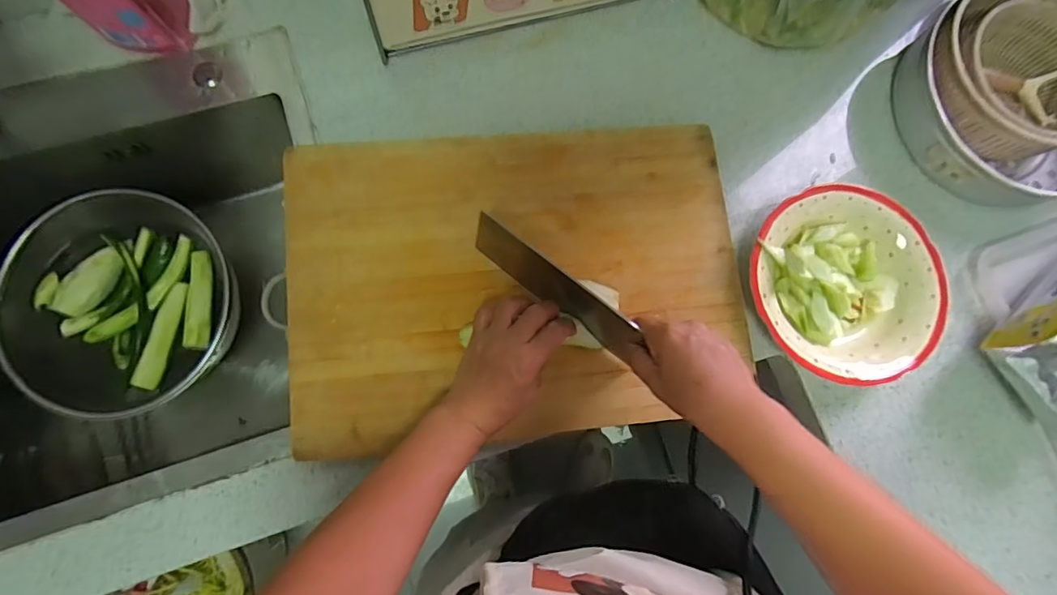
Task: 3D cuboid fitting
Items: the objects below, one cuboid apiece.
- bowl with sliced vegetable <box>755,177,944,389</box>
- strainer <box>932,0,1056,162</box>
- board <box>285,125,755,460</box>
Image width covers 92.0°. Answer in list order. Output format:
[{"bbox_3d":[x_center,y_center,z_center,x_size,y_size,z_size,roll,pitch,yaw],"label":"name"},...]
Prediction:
[{"bbox_3d":[0.329,-0.015,0.539,0.196,0.053,0.196,0,81,-3],"label":"bowl with sliced vegetable"},{"bbox_3d":[0.544,-0.244,0.574,0.213,0.071,0.195,32,81,3],"label":"strainer"},{"bbox_3d":[-0.009,-0.018,0.527,0.448,0.036,0.308,-5,81,-4],"label":"board"}]

